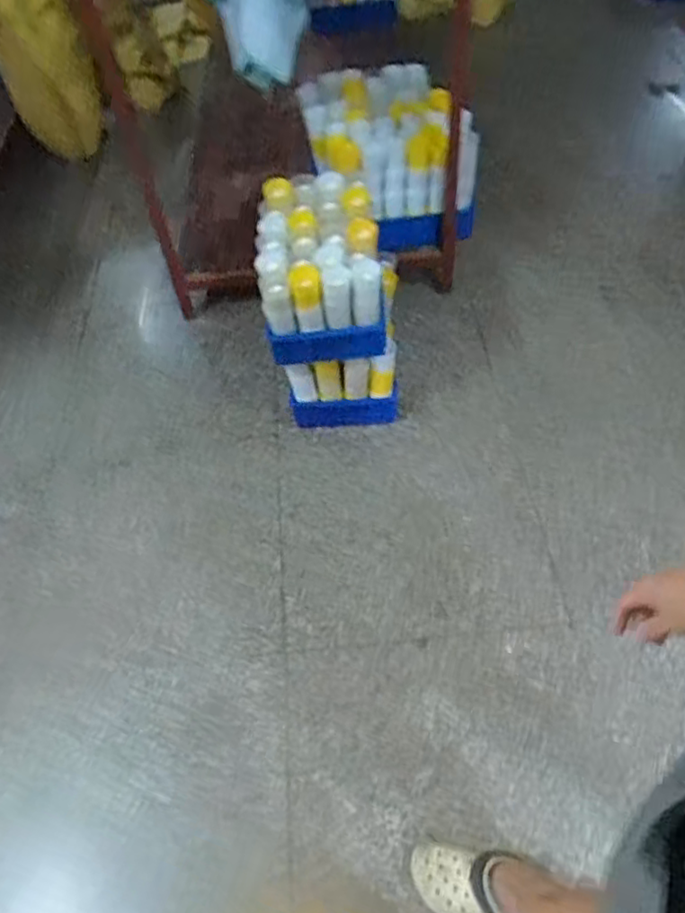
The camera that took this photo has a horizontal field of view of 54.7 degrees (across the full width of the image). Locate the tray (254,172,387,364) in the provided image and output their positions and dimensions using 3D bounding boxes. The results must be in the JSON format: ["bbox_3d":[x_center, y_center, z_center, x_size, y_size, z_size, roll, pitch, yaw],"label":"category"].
[{"bbox_3d":[-0.052,-0.419,1.481,0.253,0.251,0.302,-7,52,0],"label":"tray"}]

